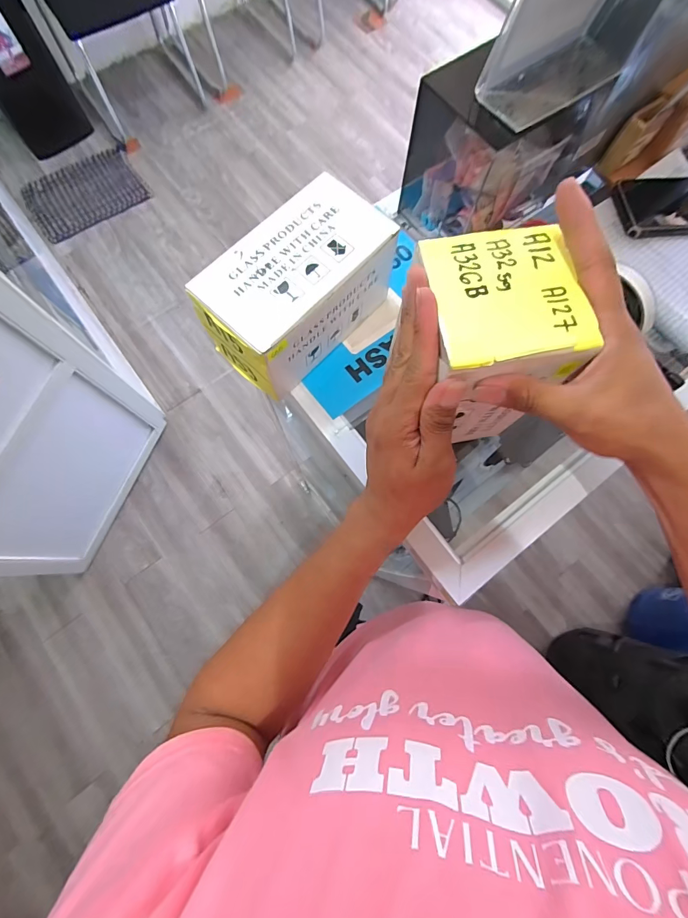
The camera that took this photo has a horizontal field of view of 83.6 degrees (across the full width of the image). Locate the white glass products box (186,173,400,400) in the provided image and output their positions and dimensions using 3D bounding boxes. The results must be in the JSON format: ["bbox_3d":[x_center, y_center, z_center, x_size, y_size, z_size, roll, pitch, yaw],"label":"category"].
[{"bbox_3d":[-0.036,-0.151,0.367,0.176,0.092,0.111,-43,80,-11],"label":"white glass products box"}]

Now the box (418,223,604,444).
[{"bbox_3d":[0.099,-0.084,0.298,0.093,0.133,0.094,-8,75,-3],"label":"box"}]

